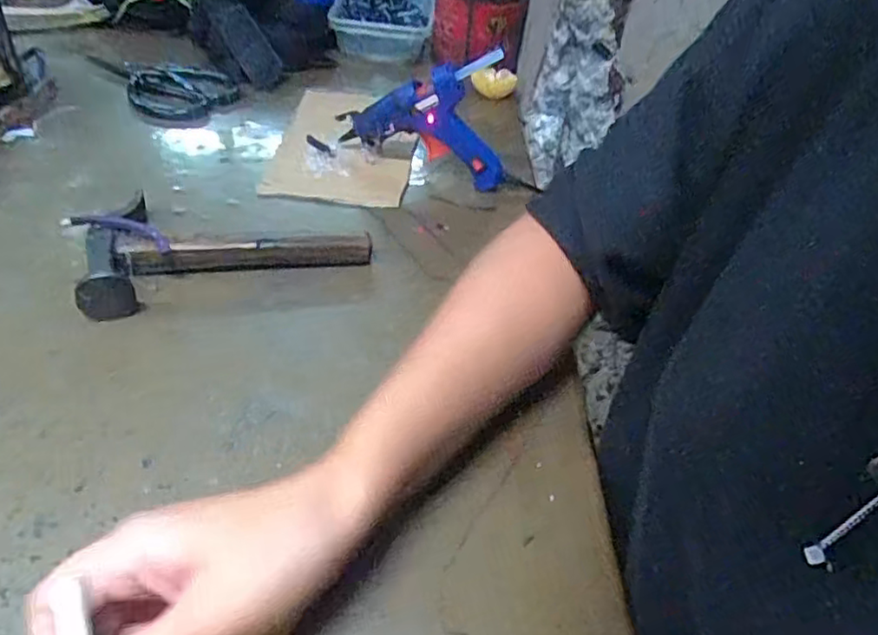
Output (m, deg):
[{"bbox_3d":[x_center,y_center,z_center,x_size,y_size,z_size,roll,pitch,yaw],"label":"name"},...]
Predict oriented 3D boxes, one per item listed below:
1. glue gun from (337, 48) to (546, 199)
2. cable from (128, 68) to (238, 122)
[{"bbox_3d":[-0.001,-0.161,0.523,0.165,0.111,0.023,17,42,10],"label":"glue gun"},{"bbox_3d":[-0.244,-0.216,0.621,0.097,0.016,0.106,-20,48,-28],"label":"cable"}]

